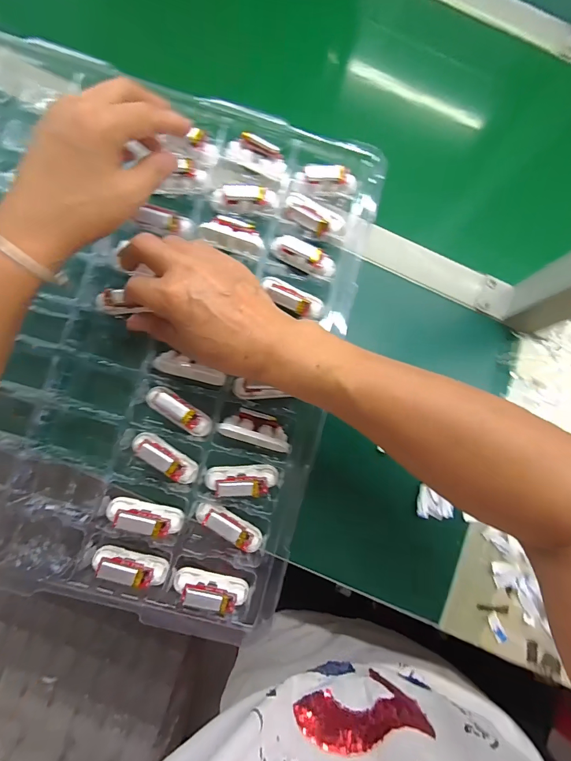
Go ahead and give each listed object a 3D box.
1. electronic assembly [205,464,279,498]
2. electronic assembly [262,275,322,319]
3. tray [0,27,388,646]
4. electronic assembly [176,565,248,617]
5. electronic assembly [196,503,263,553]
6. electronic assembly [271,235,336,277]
[{"bbox_3d":[-0.038,0.088,0.310,0.061,0.024,0.023,-3,82,-6],"label":"electronic assembly"},{"bbox_3d":[0.006,-0.077,0.333,0.062,0.015,0.025,29,80,-1],"label":"electronic assembly"},{"bbox_3d":[-0.180,-0.064,0.324,0.463,0.051,0.456,17,83,-3],"label":"tray"},{"bbox_3d":[-0.063,0.178,0.298,0.061,0.026,0.020,13,81,-4],"label":"electronic assembly"},{"bbox_3d":[-0.048,0.126,0.306,0.062,0.024,0.017,29,80,-1],"label":"electronic assembly"},{"bbox_3d":[0.018,-0.120,0.338,0.063,0.014,0.018,26,80,-1],"label":"electronic assembly"}]

